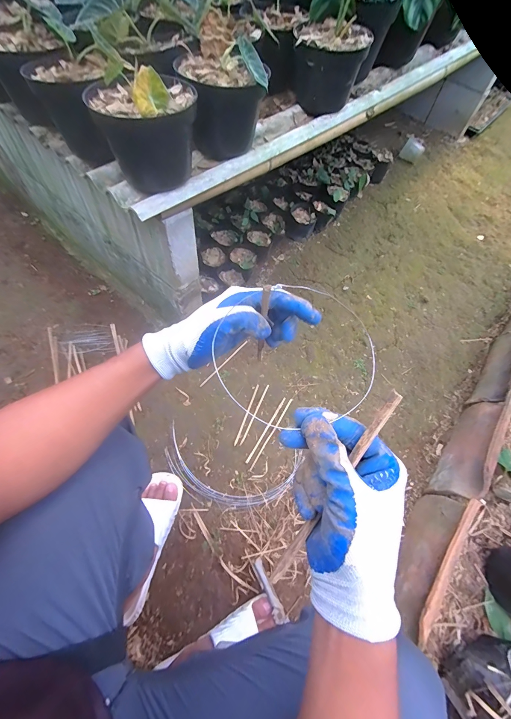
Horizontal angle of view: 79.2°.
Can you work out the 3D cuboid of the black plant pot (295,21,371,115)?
[{"bbox_3d":[0.161,-0.675,0.717,0.157,0.133,0.124,1,62,-4],"label":"black plant pot"}]

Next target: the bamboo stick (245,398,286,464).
[{"bbox_3d":[0.030,0.185,0.831,0.010,0.013,0.206,30,64,11],"label":"bamboo stick"}]

